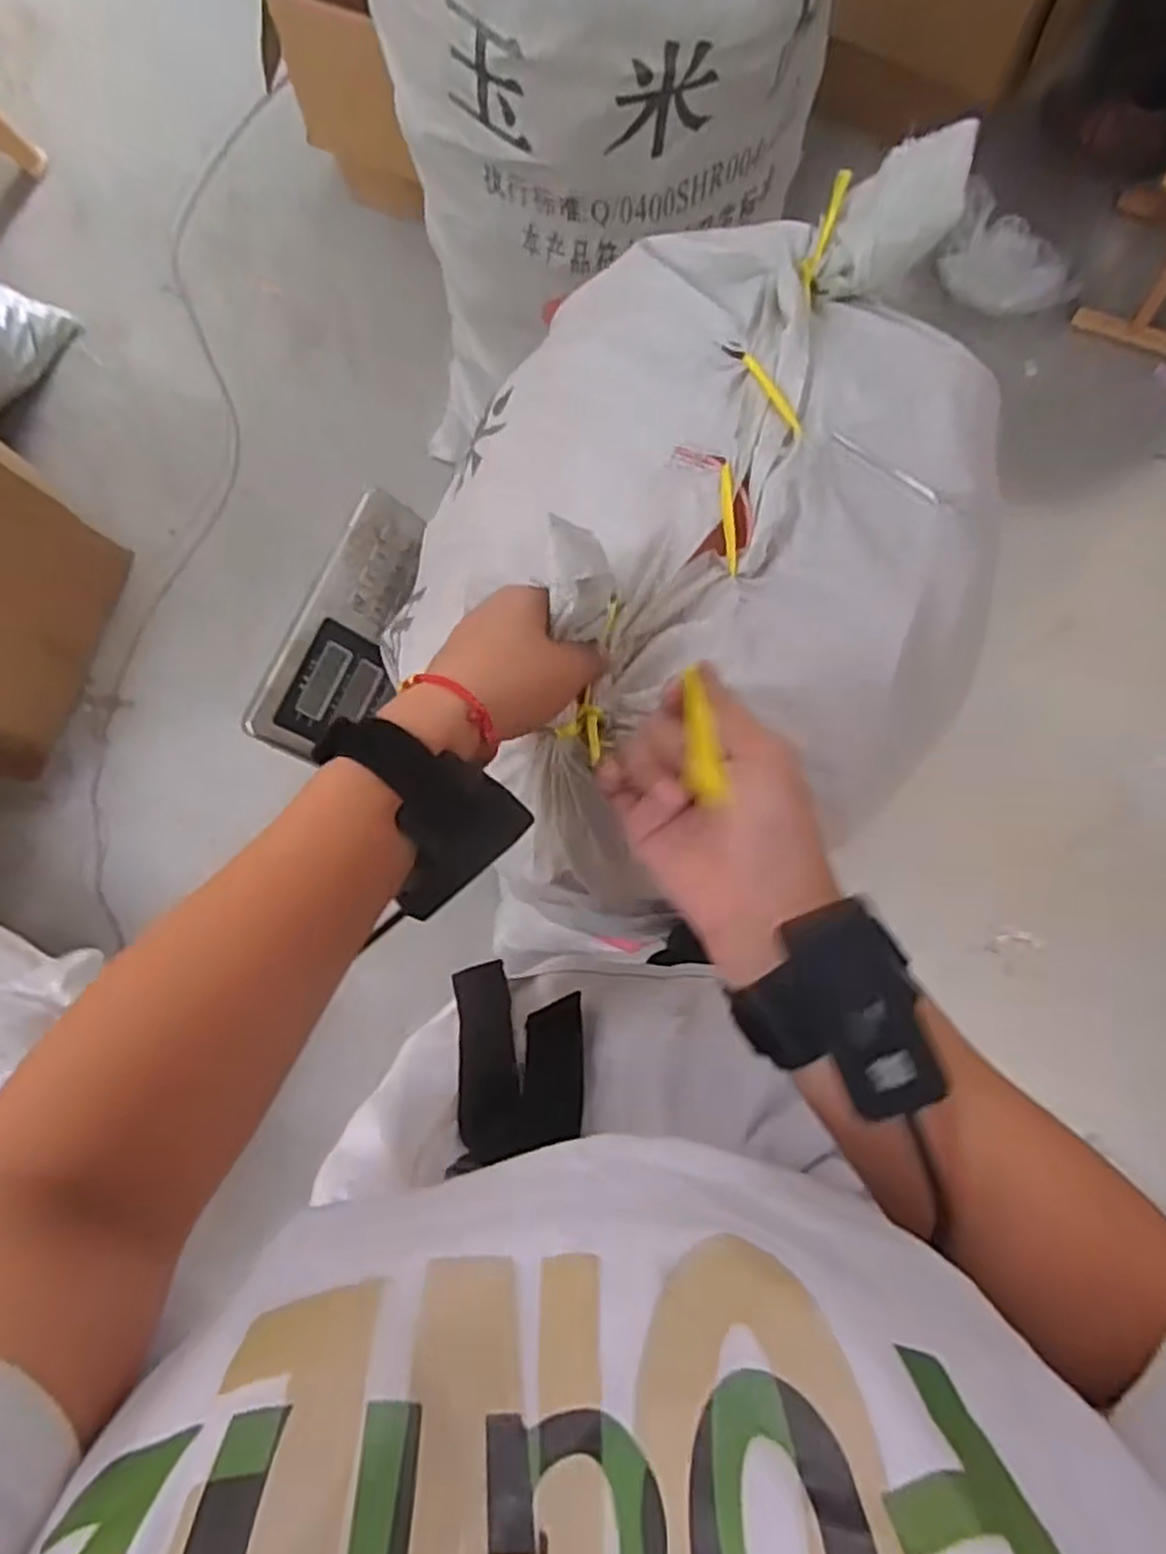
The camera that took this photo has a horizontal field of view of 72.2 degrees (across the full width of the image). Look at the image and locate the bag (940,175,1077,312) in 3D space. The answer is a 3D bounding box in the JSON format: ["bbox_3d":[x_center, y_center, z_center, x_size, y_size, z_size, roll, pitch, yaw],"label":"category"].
[{"bbox_3d":[0.741,-0.918,1.424,0.272,0.071,0.138,42,86,8],"label":"bag"}]

